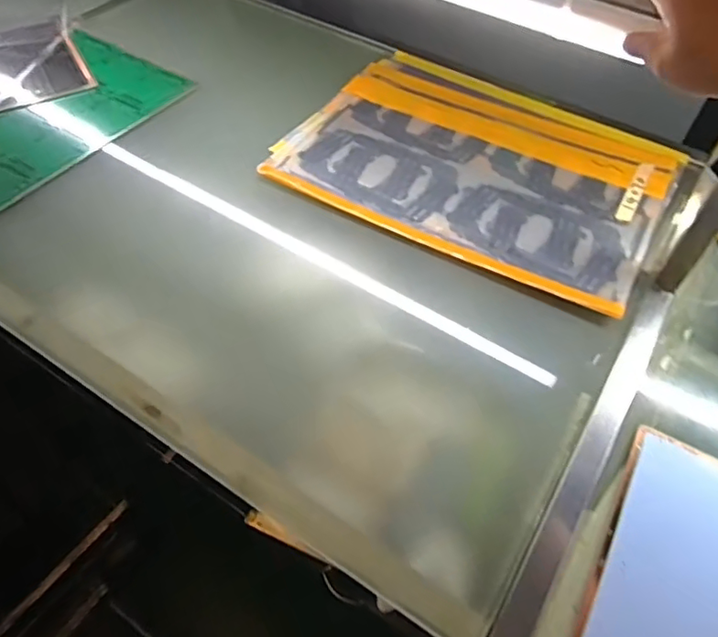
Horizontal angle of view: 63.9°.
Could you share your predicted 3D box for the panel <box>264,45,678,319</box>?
[{"bbox_3d":[0.181,-0.235,0.855,0.521,0.019,0.401,26,56,16],"label":"panel"}]

